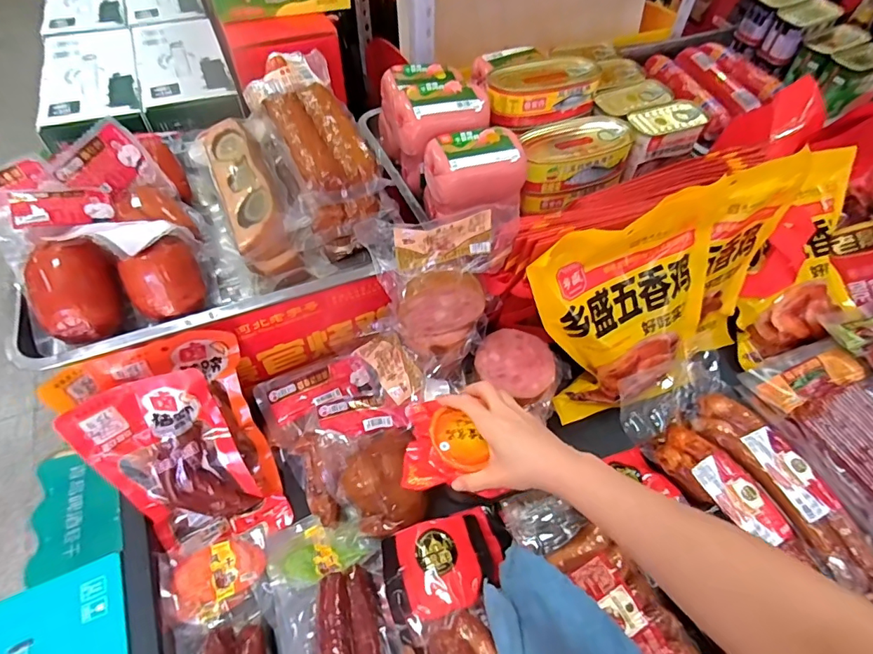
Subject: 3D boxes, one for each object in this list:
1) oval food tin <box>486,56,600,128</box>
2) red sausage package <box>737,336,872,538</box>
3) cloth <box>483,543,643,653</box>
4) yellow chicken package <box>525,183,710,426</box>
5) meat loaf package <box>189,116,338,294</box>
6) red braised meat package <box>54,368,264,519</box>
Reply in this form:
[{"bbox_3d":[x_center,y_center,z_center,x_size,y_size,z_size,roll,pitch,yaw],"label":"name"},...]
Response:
[{"bbox_3d":[0.123,-0.275,0.567,0.139,0.043,0.066,-16,56,-12],"label":"oval food tin"},{"bbox_3d":[0.516,0.136,0.582,0.149,0.028,0.263,-22,58,-16],"label":"red sausage package"},{"bbox_3d":[0.090,0.275,0.429,0.135,0.025,0.136,-16,41,-43],"label":"cloth"},{"bbox_3d":[0.229,-0.022,0.568,0.217,0.251,0.065,-27,26,-5],"label":"yellow chicken package"},{"bbox_3d":[-0.209,-0.149,0.547,0.087,0.065,0.245,-25,59,-18],"label":"meat loaf package"},{"bbox_3d":[-0.275,0.138,0.504,0.122,0.176,0.022,-22,20,-15],"label":"red braised meat package"}]

